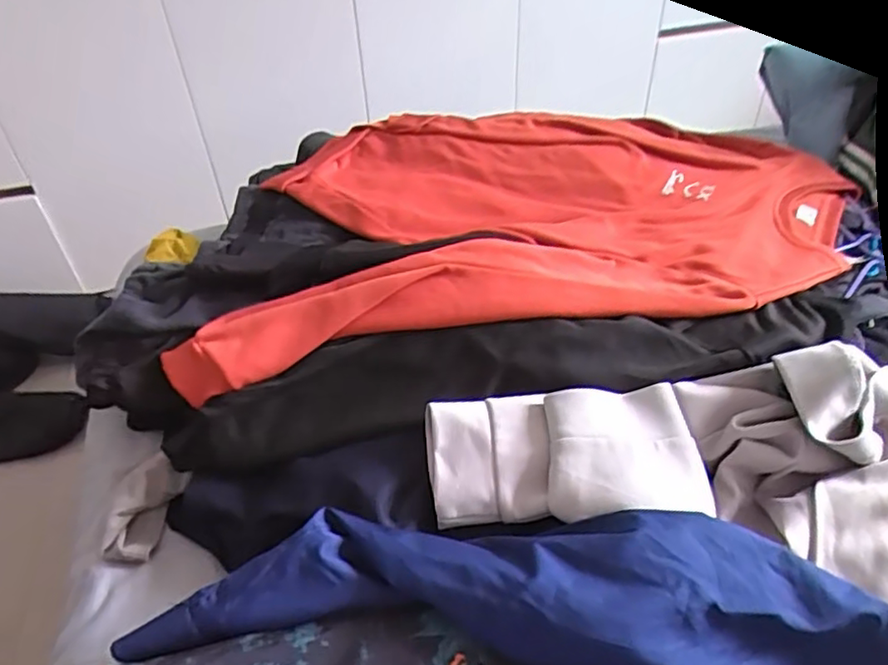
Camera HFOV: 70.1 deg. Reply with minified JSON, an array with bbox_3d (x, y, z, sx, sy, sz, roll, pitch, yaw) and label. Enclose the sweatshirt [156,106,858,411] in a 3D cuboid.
[{"bbox_3d":[0.108,-0.138,0.752,0.789,0.081,0.432,-5,42,-2],"label":"sweatshirt"}]

